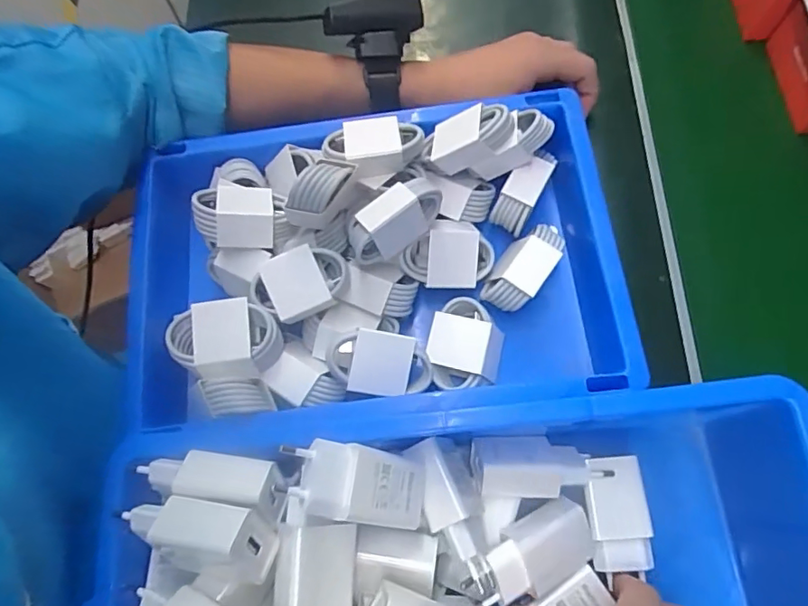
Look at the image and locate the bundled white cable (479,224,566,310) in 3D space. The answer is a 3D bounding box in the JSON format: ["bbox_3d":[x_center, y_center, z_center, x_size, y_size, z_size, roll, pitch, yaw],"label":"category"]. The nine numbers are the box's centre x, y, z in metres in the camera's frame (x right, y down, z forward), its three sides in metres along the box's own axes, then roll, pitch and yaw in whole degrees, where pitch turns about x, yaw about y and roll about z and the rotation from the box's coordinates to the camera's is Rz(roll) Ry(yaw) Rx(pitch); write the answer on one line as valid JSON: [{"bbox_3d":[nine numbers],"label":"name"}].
[{"bbox_3d":[0.081,-0.024,0.358,0.032,0.024,0.061,37,78,12],"label":"bundled white cable"}]

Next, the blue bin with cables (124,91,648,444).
[{"bbox_3d":[-0.022,-0.027,0.351,0.310,0.080,0.196,-6,73,0],"label":"blue bin with cables"}]

